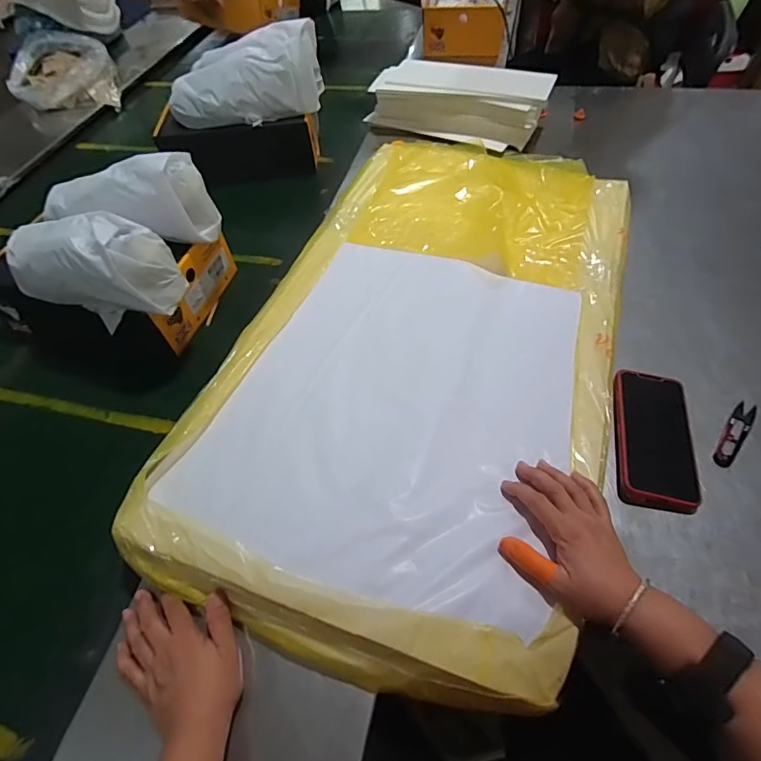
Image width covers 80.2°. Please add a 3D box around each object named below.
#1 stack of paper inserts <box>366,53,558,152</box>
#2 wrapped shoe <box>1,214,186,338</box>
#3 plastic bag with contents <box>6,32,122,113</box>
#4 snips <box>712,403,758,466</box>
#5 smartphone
[{"bbox_3d":[0.158,-0.582,0.949,0.355,0.100,0.147,15,56,15],"label":"stack of paper inserts"},{"bbox_3d":[-0.391,-0.151,0.596,0.242,0.123,0.077,10,55,8],"label":"wrapped shoe"},{"bbox_3d":[-0.876,-0.848,1.244,0.262,0.100,0.250,-24,55,-13],"label":"plastic bag with contents"},{"bbox_3d":[0.426,0.064,0.542,0.023,0.006,0.107,35,63,26],"label":"snips"},{"bbox_3d":[0.326,0.064,0.535,0.087,0.020,0.176,8,54,10],"label":"smartphone"}]

